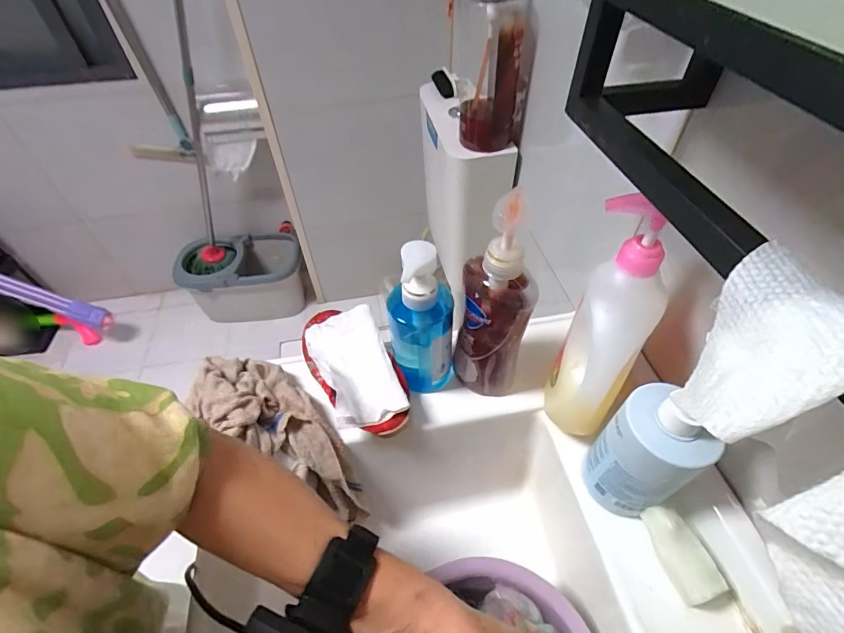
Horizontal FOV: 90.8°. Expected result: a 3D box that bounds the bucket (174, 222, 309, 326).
[{"bbox_3d":[-0.664,-0.139,1.576,0.422,0.280,0.295,-10,50,-7],"label":"bucket"}]

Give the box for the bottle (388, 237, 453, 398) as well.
[{"bbox_3d":[0.000,0.009,0.436,0.050,0.197,0.054,-31,55,-23],"label":"bottle"}]

